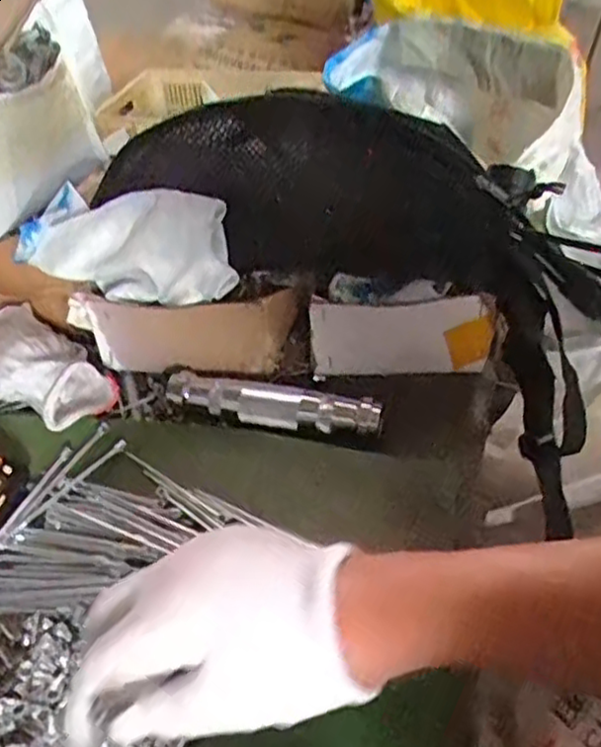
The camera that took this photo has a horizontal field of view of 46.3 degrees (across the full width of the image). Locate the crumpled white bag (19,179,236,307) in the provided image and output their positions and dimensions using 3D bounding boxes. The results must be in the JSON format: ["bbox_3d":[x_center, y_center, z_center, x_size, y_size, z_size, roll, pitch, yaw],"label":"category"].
[{"bbox_3d":[-0.108,-0.085,0.458,0.121,0.065,0.059,-4,39,1],"label":"crumpled white bag"}]

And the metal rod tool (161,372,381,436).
[{"bbox_3d":[-0.018,0.022,0.461,0.139,0.026,0.025,8,41,15],"label":"metal rod tool"}]

